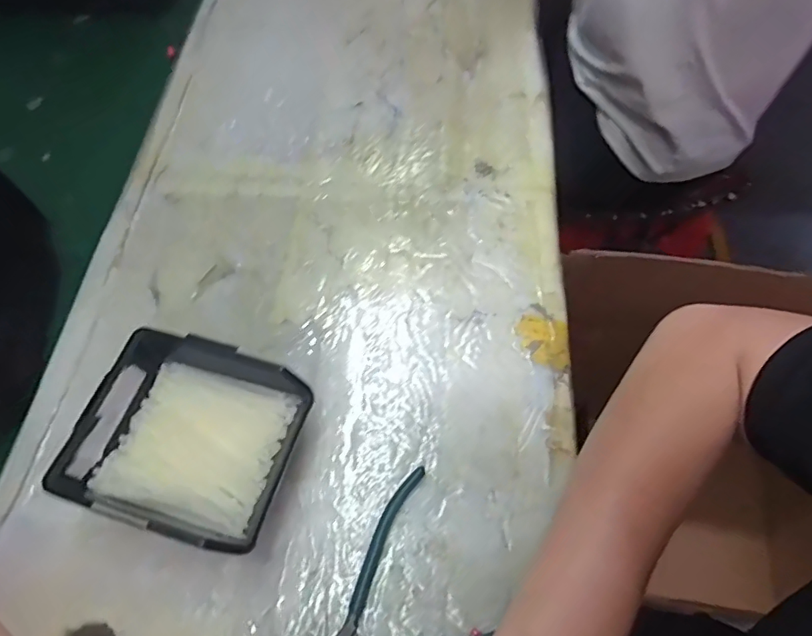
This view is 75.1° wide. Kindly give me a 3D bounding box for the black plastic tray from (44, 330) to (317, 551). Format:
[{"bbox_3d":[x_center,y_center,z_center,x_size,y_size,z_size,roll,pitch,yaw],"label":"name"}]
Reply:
[{"bbox_3d":[-0.146,0.085,0.372,0.133,0.063,0.121,15,63,9],"label":"black plastic tray"}]

